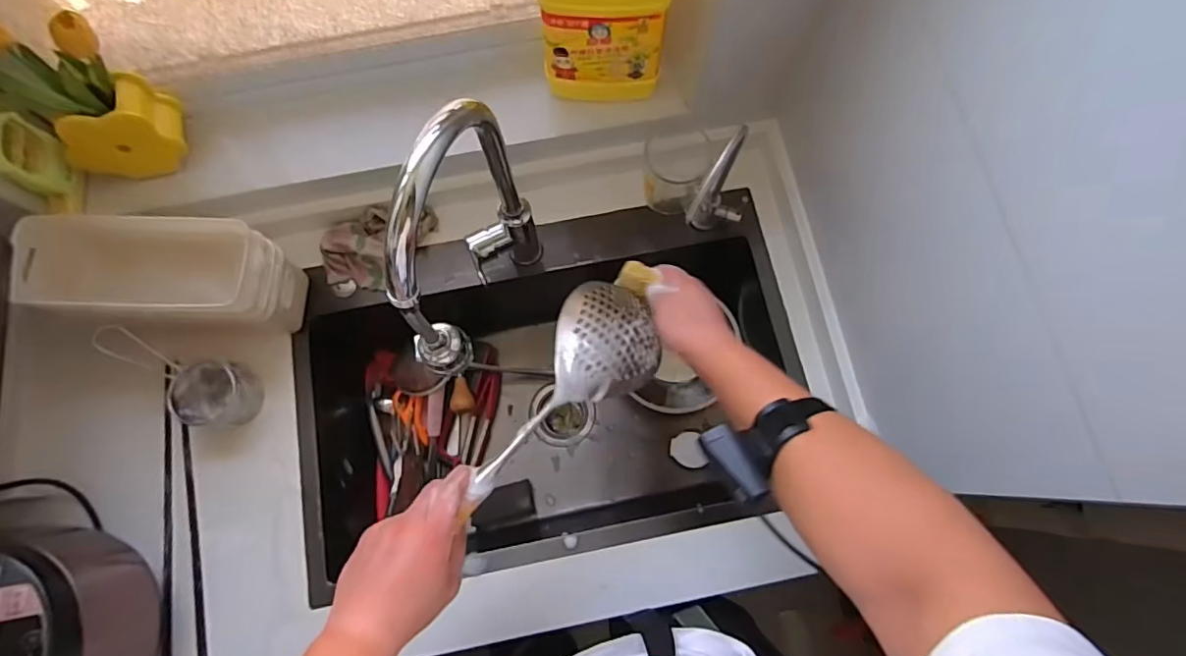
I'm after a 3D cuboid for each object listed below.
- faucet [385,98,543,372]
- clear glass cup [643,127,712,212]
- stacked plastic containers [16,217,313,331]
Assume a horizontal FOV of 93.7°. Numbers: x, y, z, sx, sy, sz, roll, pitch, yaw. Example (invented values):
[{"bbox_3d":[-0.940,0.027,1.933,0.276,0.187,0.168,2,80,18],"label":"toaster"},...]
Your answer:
[{"bbox_3d":[-0.138,-0.070,0.589,0.059,0.389,0.222,16,76,5],"label":"faucet"},{"bbox_3d":[0.115,-0.220,0.772,0.083,0.113,0.086,0,75,1],"label":"clear glass cup"},{"bbox_3d":[-0.520,-0.063,0.708,0.264,0.171,0.126,6,75,2],"label":"stacked plastic containers"}]

